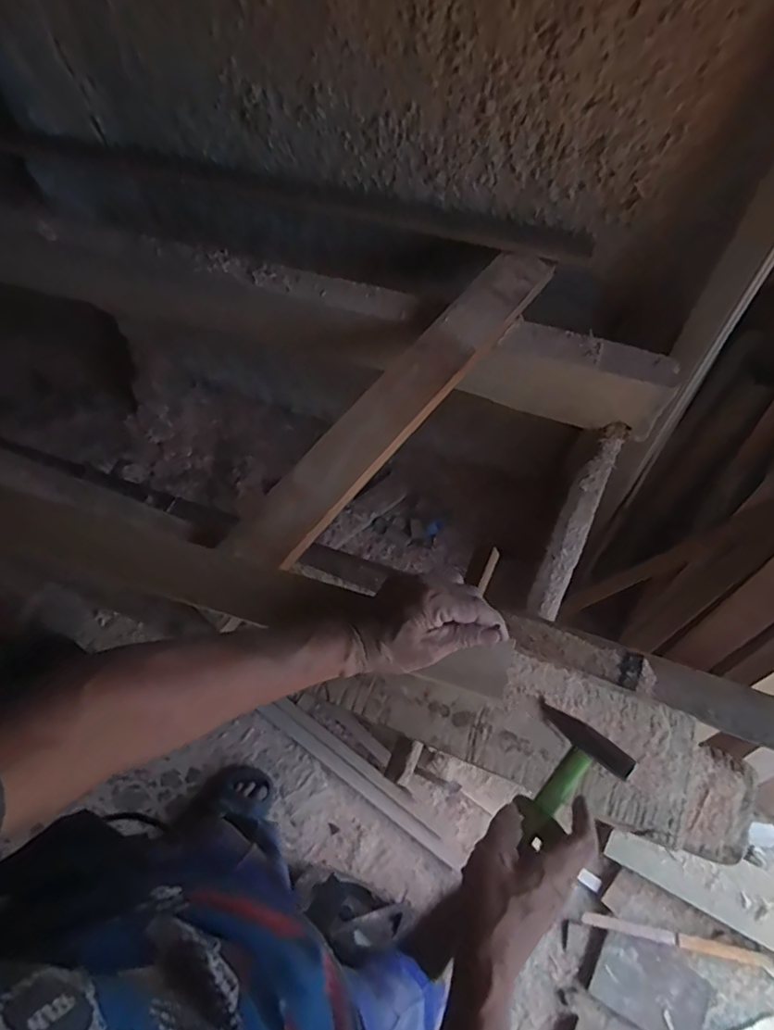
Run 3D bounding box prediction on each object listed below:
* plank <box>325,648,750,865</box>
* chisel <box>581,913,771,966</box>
[{"bbox_3d":[0.180,0.237,0.634,0.461,0.043,0.142,21,67,8],"label":"plank"},{"bbox_3d":[0.553,0.815,1.087,0.344,0.019,0.025,10,66,3],"label":"chisel"}]

